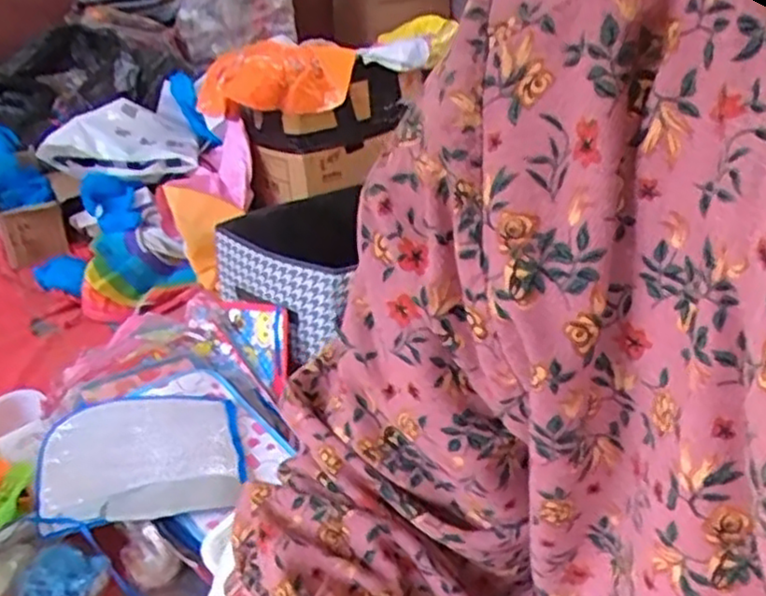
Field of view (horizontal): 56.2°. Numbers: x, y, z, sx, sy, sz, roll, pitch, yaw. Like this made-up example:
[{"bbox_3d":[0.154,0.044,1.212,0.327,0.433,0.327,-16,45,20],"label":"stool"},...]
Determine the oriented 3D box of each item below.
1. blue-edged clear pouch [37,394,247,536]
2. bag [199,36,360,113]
[{"bbox_3d":[-0.325,0.213,0.979,0.258,0.030,0.202,-4,42,-21],"label":"blue-edged clear pouch"},{"bbox_3d":[-0.226,-0.449,1.496,0.305,0.150,0.170,-12,28,-15],"label":"bag"}]

